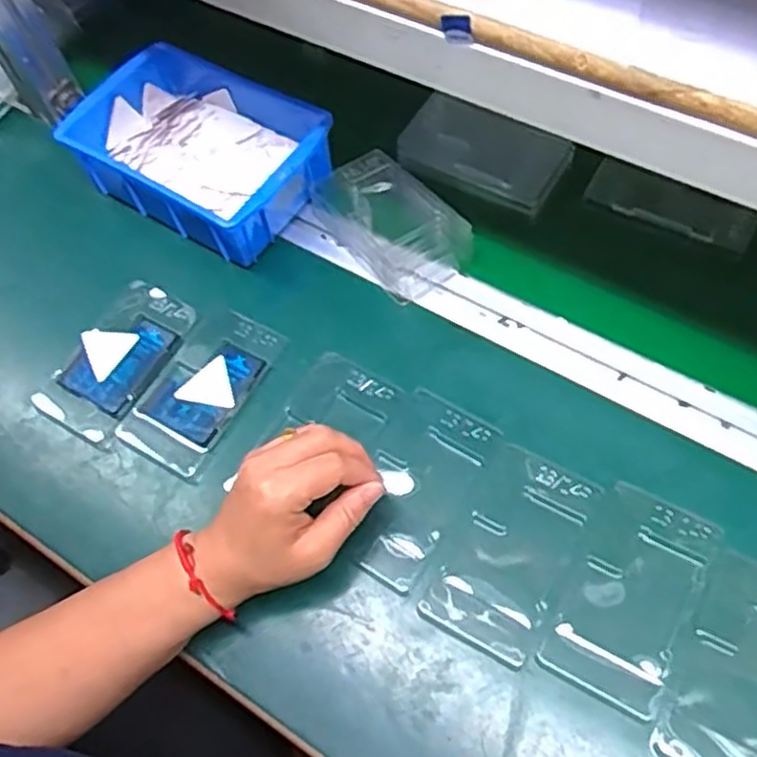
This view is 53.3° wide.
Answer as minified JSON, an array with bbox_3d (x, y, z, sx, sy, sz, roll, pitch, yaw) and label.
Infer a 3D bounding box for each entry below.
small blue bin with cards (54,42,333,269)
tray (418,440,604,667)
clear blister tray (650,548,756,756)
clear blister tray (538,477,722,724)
[{"bbox_3d":[-0.143,-0.197,0.637,0.200,0.063,0.152,29,68,19],"label":"small blue bin with cards"},{"bbox_3d":[0.084,0.108,0.484,0.072,0.010,0.125,25,67,18],"label":"tray"},{"bbox_3d":[0.214,0.169,0.438,0.076,0.009,0.125,23,66,17],"label":"clear blister tray"},{"bbox_3d":[0.155,0.132,0.460,0.067,0.008,0.125,25,67,18],"label":"clear blister tray"}]

